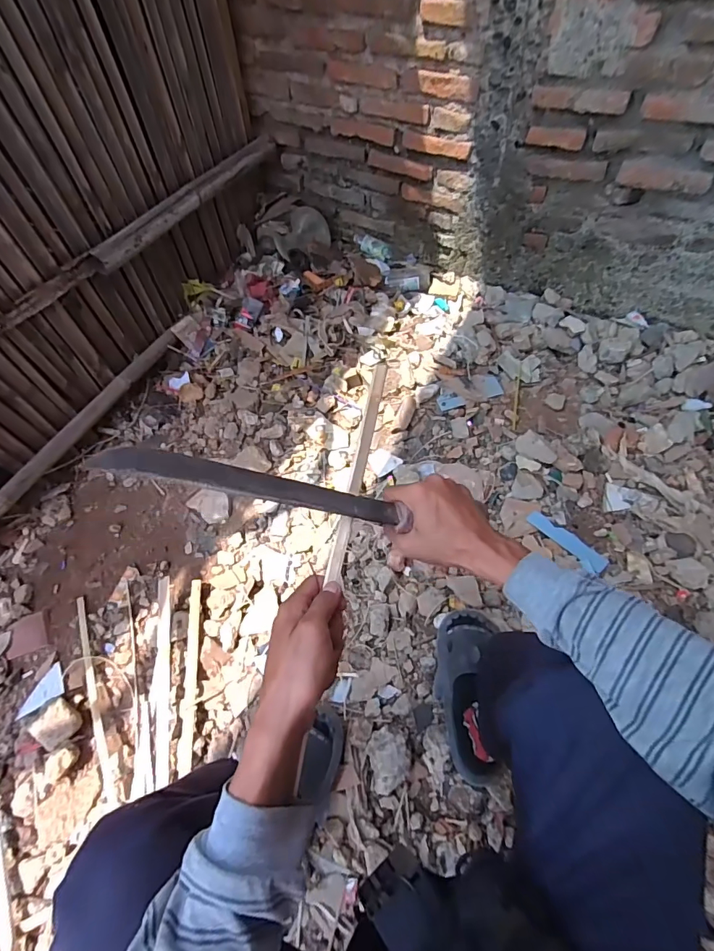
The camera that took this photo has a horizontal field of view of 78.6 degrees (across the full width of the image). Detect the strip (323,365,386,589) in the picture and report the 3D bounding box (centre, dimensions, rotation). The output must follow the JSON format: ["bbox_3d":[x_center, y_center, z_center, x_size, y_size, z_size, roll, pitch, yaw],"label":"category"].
[{"bbox_3d":[0.004,-0.015,0.483,0.015,0.009,0.268,10,65,7],"label":"strip"}]

